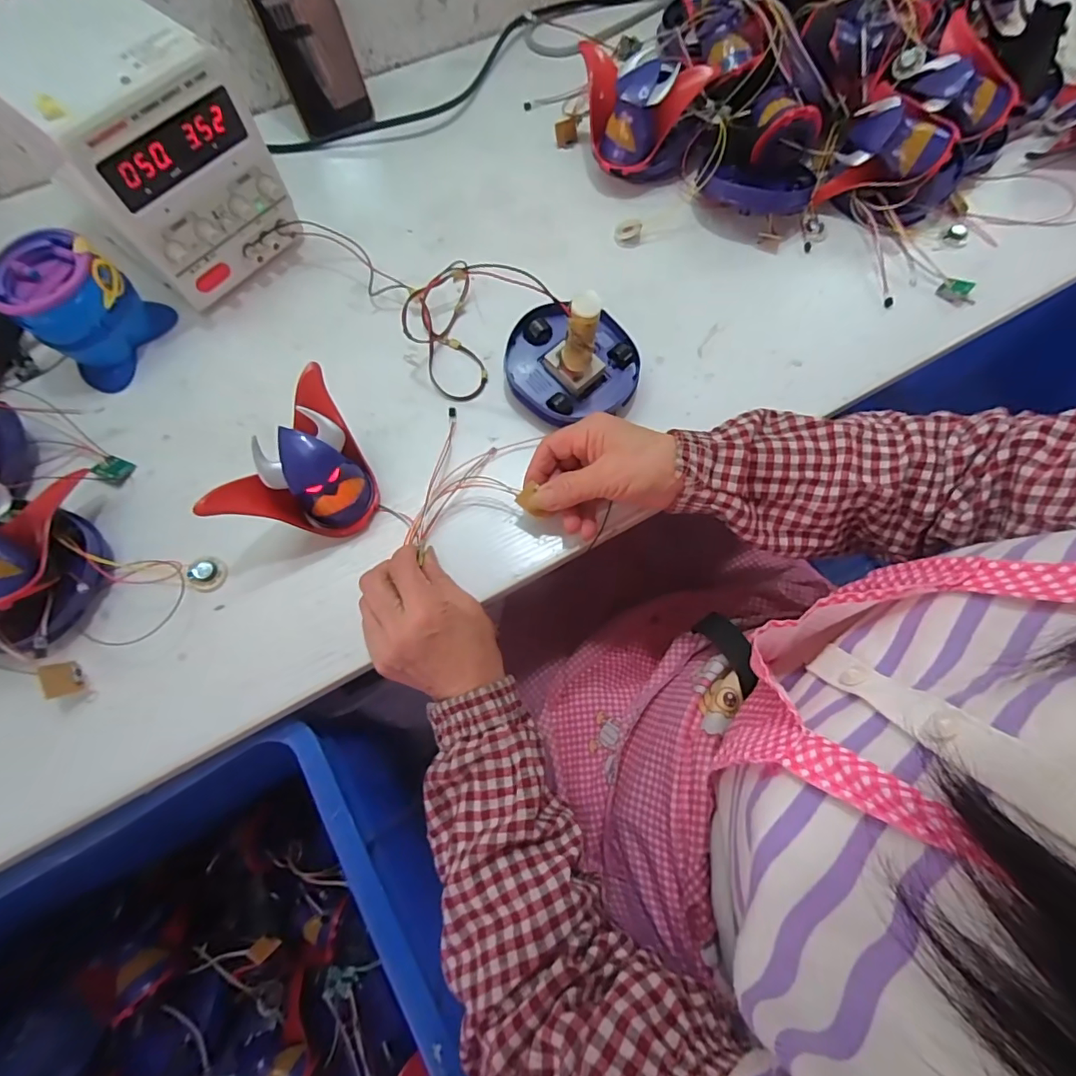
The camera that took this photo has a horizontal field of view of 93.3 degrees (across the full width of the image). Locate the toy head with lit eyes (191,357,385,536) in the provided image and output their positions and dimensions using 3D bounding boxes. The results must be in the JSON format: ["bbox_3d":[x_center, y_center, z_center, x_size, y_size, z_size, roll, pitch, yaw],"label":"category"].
[{"bbox_3d":[-0.162,-0.039,0.368,0.059,0.073,0.113,35,75,10],"label":"toy head with lit eyes"}]

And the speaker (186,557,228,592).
[{"bbox_3d":[-0.249,0.026,0.380,0.026,0.012,0.026,0,72,-1],"label":"speaker"}]

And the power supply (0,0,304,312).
[{"bbox_3d":[-0.317,-0.312,0.418,0.163,0.155,0.128,39,75,11],"label":"power supply"}]

